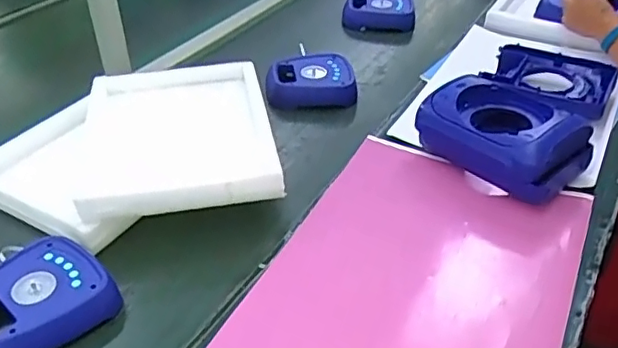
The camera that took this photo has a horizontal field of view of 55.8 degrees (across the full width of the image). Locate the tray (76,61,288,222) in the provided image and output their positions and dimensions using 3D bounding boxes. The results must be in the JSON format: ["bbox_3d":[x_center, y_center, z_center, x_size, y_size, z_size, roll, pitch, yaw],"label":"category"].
[{"bbox_3d":[-0.220,-0.068,0.956,0.307,0.074,0.345,-7,38,-9],"label":"tray"}]

